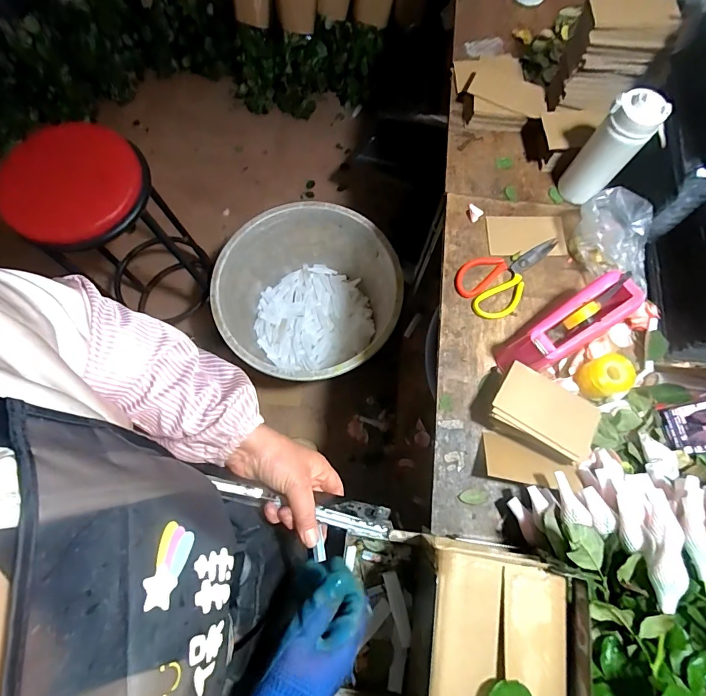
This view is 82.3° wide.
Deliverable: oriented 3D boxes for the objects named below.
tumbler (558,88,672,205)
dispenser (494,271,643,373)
[{"bbox_3d":[0.430,-0.322,0.666,0.091,0.181,0.068,-16,75,-6],"label":"tumbler"},{"bbox_3d":[0.328,-0.028,0.613,0.211,0.108,0.075,-33,77,3],"label":"dispenser"}]

